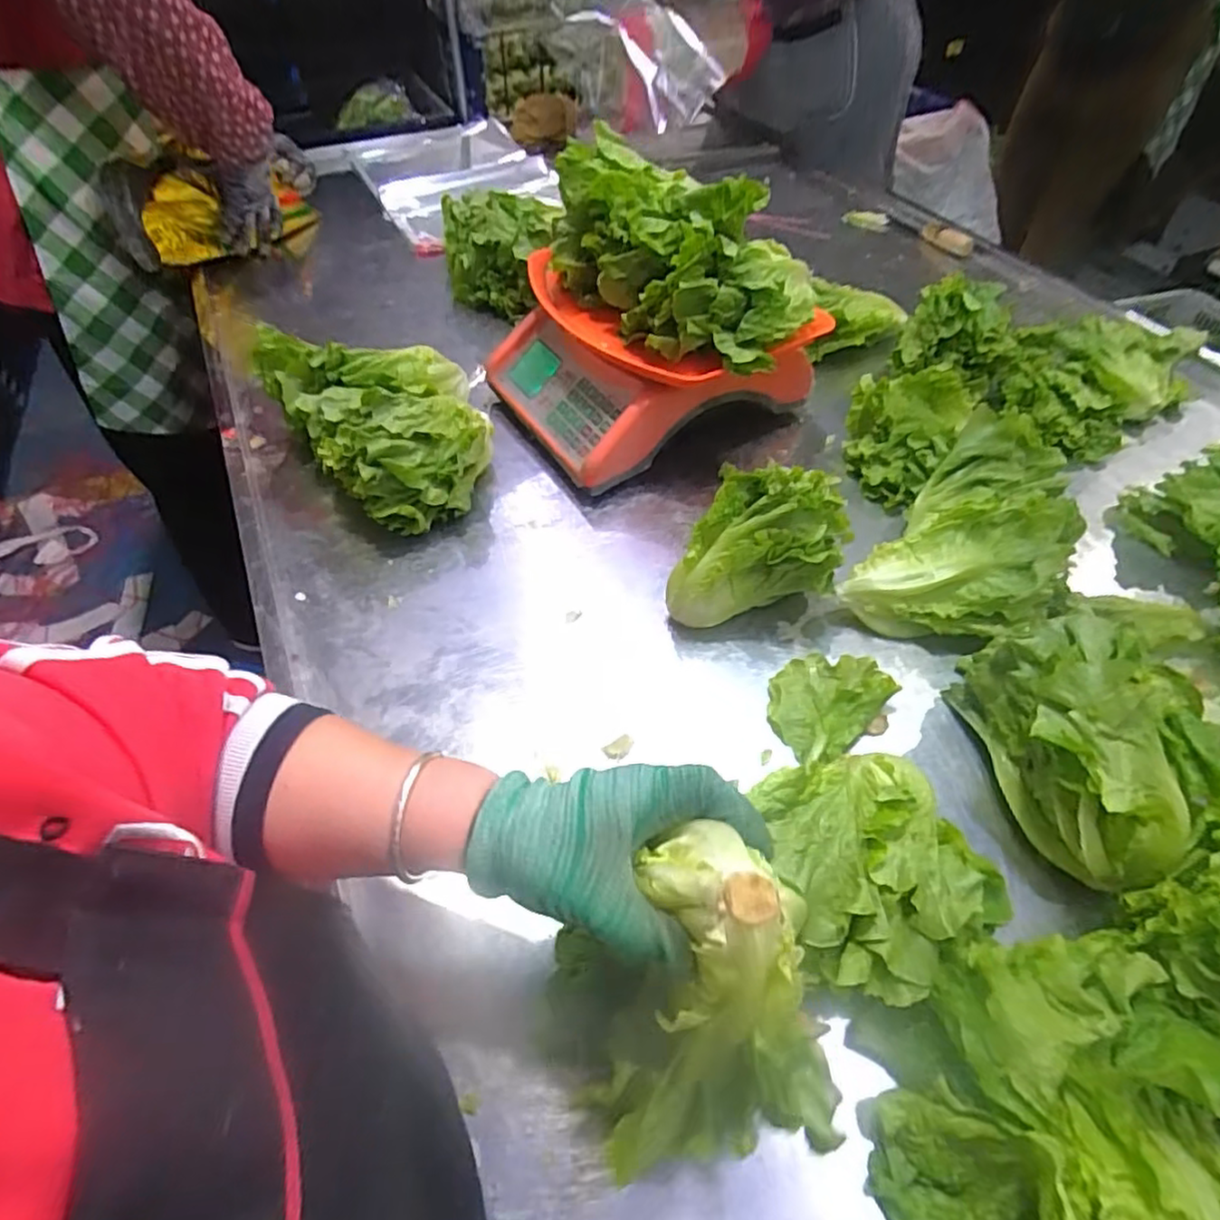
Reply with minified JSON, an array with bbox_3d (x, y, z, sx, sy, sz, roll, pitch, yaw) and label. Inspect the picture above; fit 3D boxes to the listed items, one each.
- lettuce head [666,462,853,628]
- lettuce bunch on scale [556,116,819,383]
[{"bbox_3d":[0.123,-0.048,0.564,0.146,0.119,0.080,-2,50,-1],"label":"lettuce head"},{"bbox_3d":[0.050,-0.337,0.633,0.272,0.113,0.130,34,58,25],"label":"lettuce bunch on scale"}]

